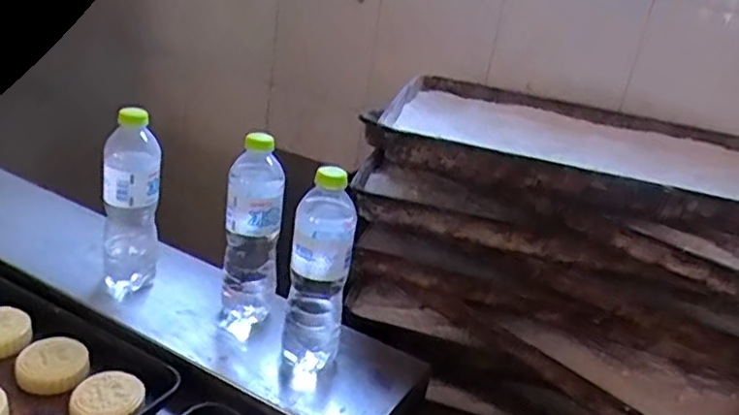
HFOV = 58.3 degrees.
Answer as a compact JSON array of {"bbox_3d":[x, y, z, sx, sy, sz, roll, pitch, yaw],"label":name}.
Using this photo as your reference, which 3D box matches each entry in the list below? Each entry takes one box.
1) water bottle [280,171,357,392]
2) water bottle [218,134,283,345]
[{"bbox_3d":[-0.055,0.081,0.709,0.068,0.238,0.061,4,25,-5],"label":"water bottle"},{"bbox_3d":[-0.137,0.034,0.775,0.065,0.235,0.061,0,26,-14],"label":"water bottle"}]

